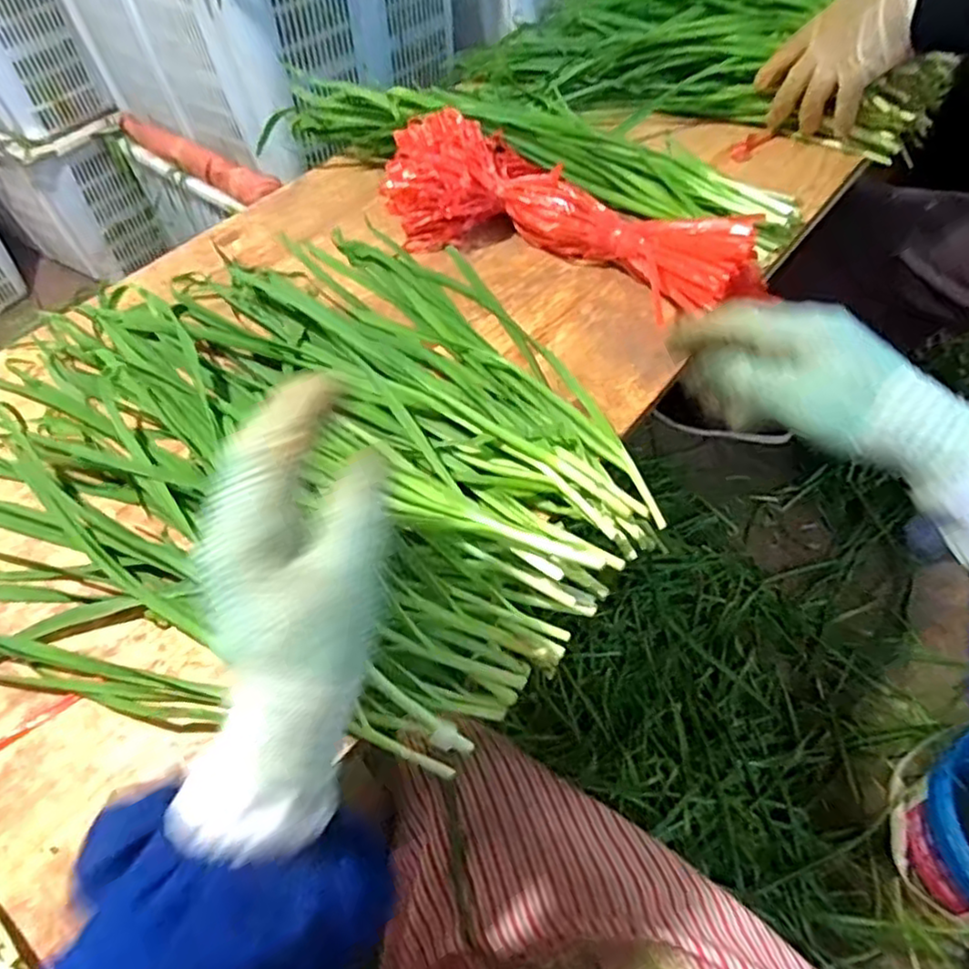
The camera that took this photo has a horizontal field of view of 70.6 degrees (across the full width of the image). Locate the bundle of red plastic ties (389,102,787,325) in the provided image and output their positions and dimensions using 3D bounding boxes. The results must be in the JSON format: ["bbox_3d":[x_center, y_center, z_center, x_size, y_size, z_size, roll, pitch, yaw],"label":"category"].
[{"bbox_3d":[0.068,-0.215,0.554,0.302,0.080,0.098,27,58,19],"label":"bundle of red plastic ties"}]

